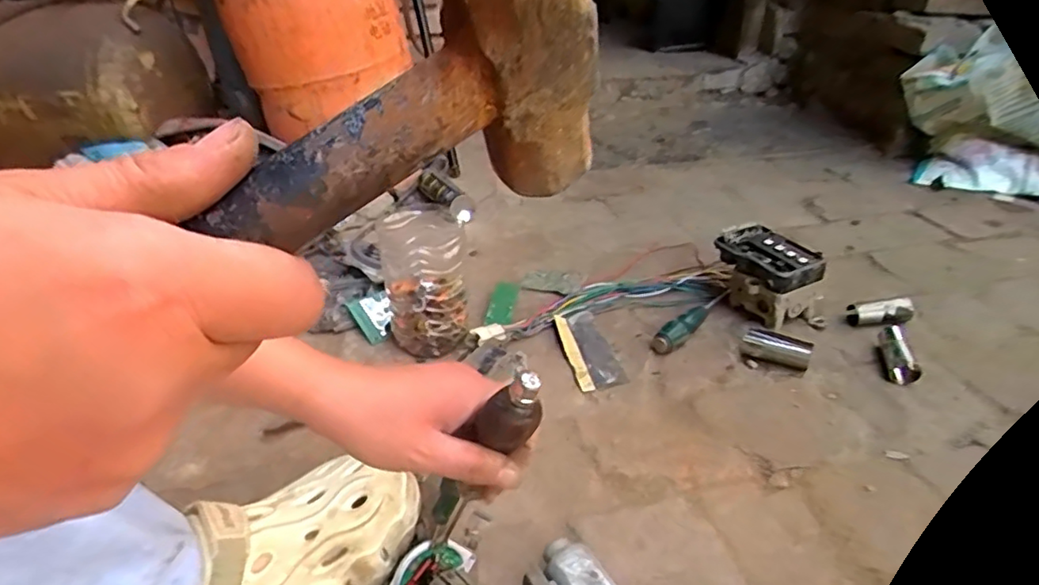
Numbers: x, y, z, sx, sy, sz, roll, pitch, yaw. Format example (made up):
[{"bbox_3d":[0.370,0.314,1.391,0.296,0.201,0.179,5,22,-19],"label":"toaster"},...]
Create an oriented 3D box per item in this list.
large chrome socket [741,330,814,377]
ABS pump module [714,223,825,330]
[{"bbox_3d":[0.296,0.069,0.682,0.074,0.036,0.034,20,40,34],"label":"large chrome socket"},{"bbox_3d":[0.314,-0.026,0.765,0.072,0.083,0.128,-21,36,-25],"label":"ABS pump module"}]

